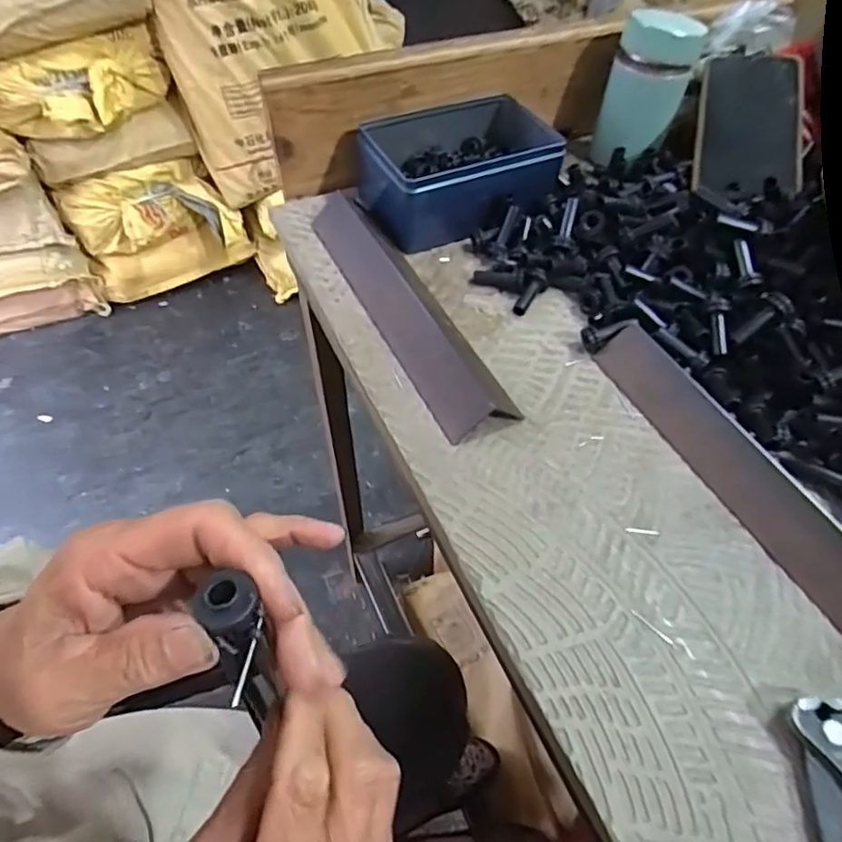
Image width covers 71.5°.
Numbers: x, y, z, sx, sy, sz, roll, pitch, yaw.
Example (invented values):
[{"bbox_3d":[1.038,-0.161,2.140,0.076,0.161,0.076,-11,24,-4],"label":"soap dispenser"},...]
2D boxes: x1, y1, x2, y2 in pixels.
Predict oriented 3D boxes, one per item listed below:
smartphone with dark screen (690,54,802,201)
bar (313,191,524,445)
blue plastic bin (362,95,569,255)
[{"bbox_3d":[0.260,-0.236,0.466,0.073,0.007,0.133,4,72,26],"label":"smartphone with dark screen"},{"bbox_3d":[-0.011,-0.086,0.411,0.054,0.035,0.237,-20,55,-17],"label":"bar"},{"bbox_3d":[0.034,-0.203,0.478,0.155,0.060,0.112,-18,55,-15],"label":"blue plastic bin"}]

